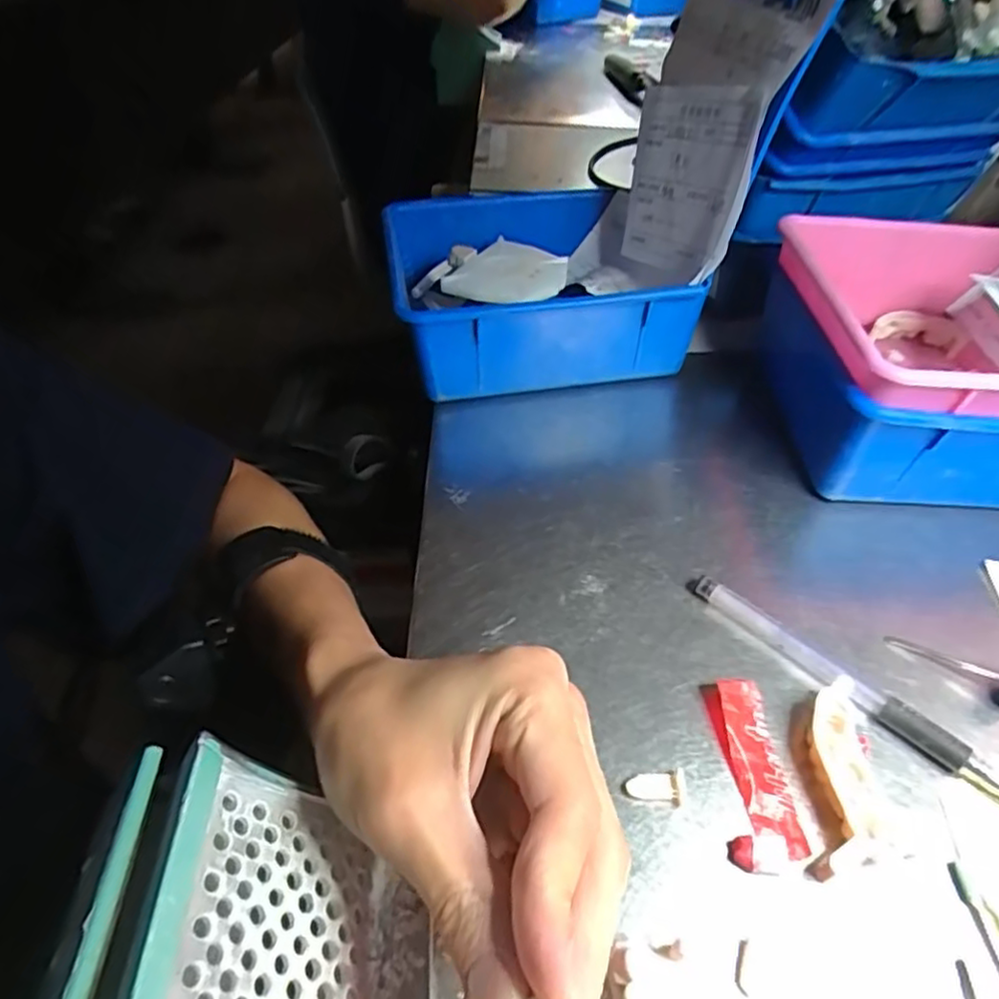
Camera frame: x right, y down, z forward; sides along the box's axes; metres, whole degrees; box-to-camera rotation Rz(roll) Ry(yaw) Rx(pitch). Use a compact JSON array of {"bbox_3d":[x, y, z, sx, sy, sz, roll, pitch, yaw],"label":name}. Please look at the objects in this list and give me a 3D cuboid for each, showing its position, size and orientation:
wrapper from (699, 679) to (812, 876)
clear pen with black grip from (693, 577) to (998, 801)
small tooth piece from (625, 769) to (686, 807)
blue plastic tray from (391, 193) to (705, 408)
[{"bbox_3d":[0.089,0.095,0.239,0.025,0.010,0.065,1,46,0],"label":"wrapper"},{"bbox_3d":[0.146,0.077,0.257,0.156,0.012,0.015,34,54,28],"label":"clear pen with black grip"},{"bbox_3d":[0.055,0.101,0.236,0.020,0.006,0.011,-2,46,-4],"label":"small tooth piece"},{"bbox_3d":[0.017,-0.132,0.423,0.159,0.065,0.153,-7,46,-8],"label":"blue plastic tray"}]

